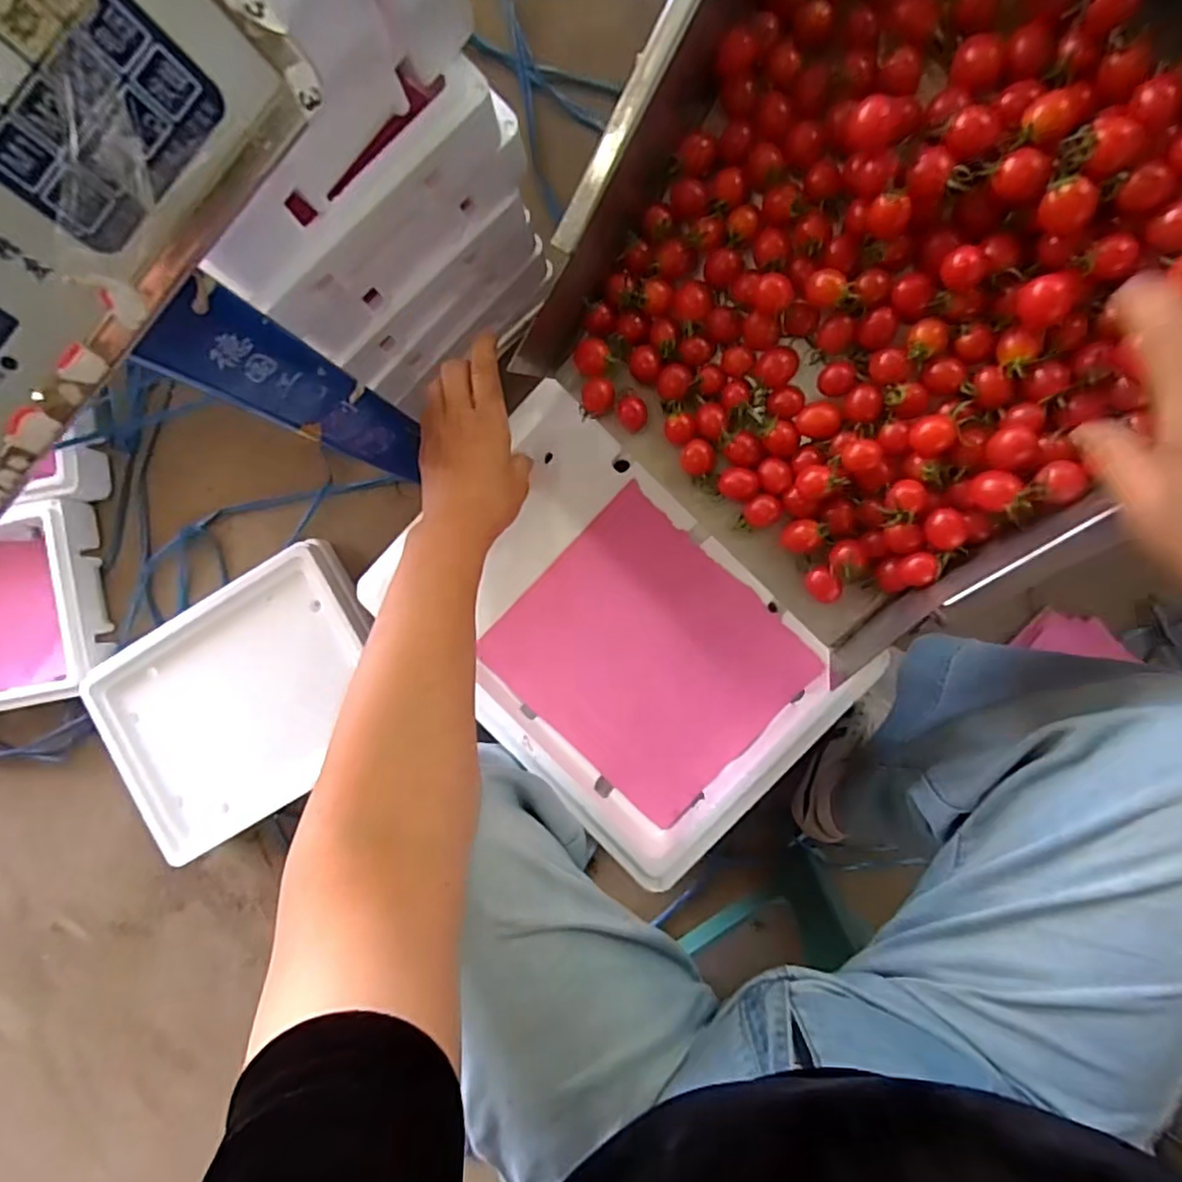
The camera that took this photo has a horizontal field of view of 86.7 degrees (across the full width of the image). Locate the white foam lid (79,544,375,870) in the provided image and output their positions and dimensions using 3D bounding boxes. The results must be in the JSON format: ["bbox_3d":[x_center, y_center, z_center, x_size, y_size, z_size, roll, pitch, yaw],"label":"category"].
[{"bbox_3d":[-0.433,0.136,0.791,0.354,0.044,0.274,-31,87,4],"label":"white foam lid"}]

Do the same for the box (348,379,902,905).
[{"bbox_3d":[0.020,0.030,0.521,0.340,0.064,0.252,42,93,4],"label":"box"}]

